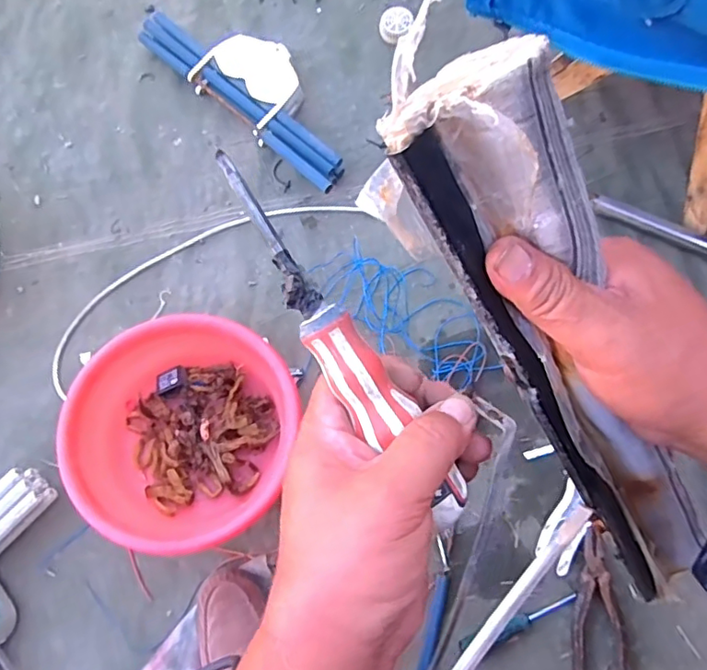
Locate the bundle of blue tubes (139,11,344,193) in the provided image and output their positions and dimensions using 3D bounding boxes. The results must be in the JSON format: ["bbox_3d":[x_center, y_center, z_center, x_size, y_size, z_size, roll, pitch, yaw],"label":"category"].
[{"bbox_3d":[-0.168,-0.341,0.807,0.366,0.047,0.057,42,84,9],"label":"bundle of blue tubes"}]

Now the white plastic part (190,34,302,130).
[{"bbox_3d":[-0.145,-0.371,0.803,0.138,0.037,0.111,41,78,8],"label":"white plastic part"}]

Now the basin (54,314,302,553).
[{"bbox_3d":[-0.197,0.104,0.665,0.241,0.124,0.255,-1,77,3],"label":"basin"}]

